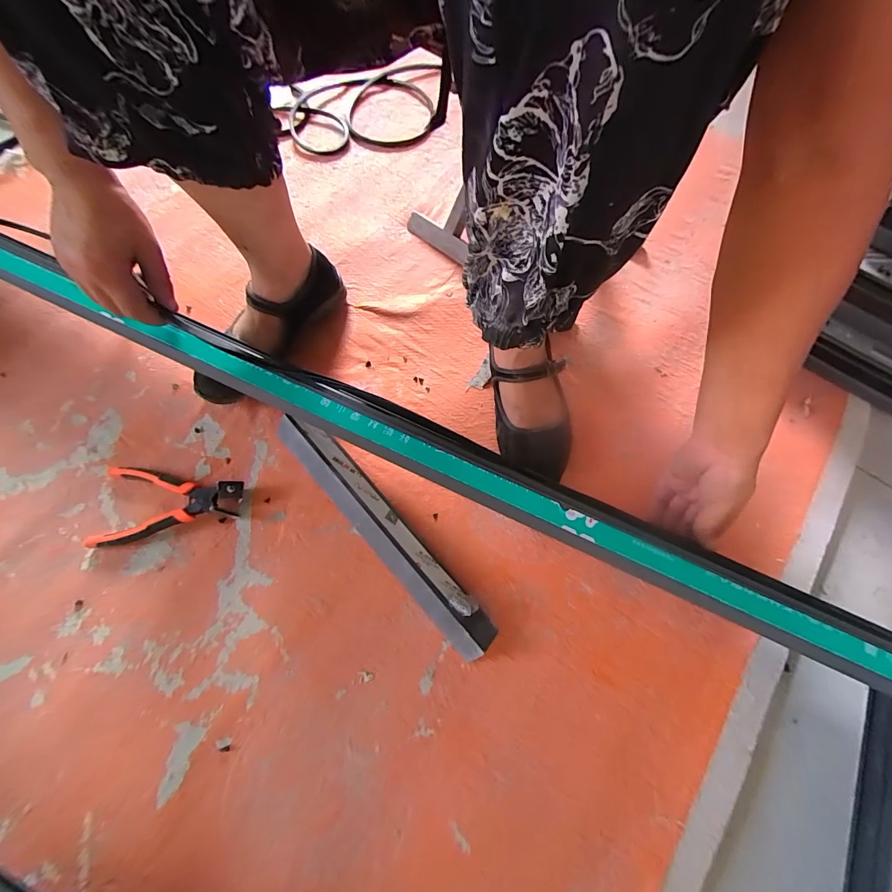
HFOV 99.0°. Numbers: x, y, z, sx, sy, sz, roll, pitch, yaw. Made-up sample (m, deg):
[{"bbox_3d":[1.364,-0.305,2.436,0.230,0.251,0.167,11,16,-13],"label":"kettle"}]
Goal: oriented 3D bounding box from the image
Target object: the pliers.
[{"bbox_3d":[-0.321,0.070,0.435,0.158,0.035,0.088,3,70,-1],"label":"pliers"}]

